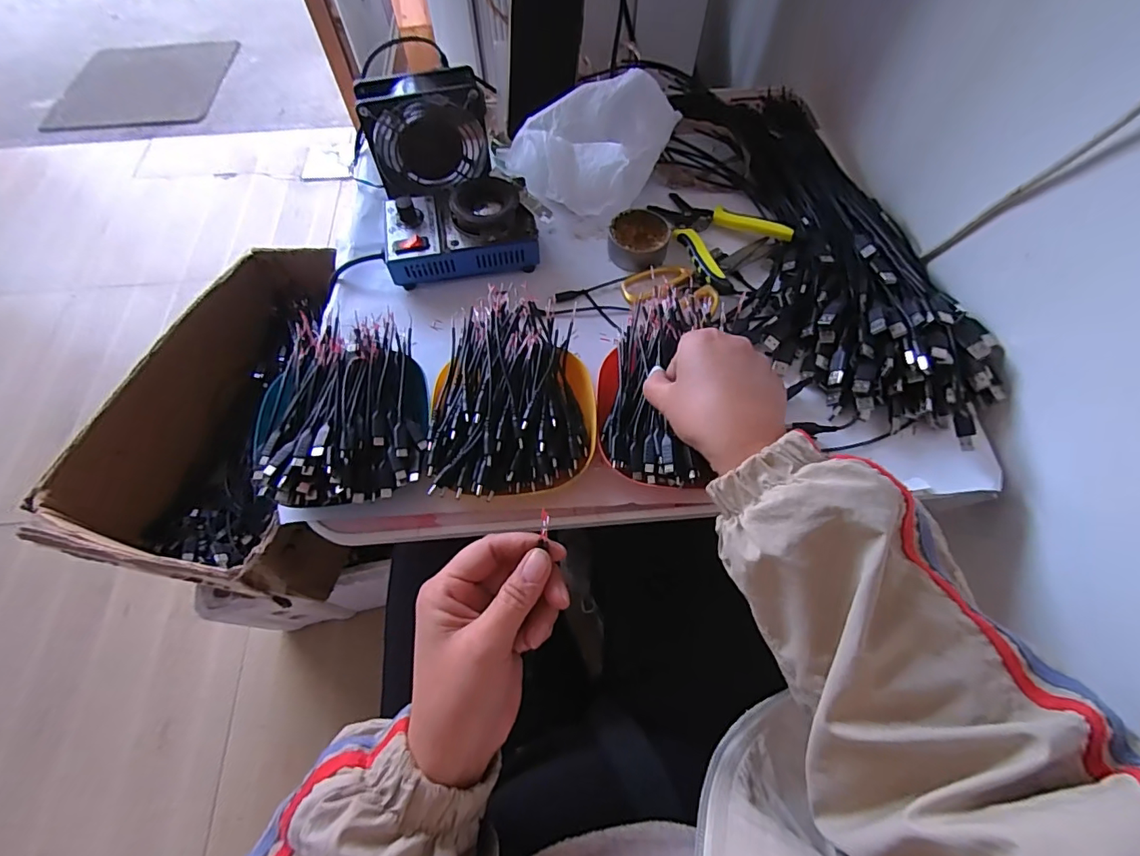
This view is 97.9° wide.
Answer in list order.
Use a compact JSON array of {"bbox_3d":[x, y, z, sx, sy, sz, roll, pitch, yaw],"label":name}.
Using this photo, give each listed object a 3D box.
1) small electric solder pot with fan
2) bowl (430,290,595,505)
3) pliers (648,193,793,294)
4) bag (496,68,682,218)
[{"bbox_3d":[-0.132,-0.258,0.509,0.148,0.104,0.196,-17,65,-8],"label":"small electric solder pot with fan"},{"bbox_3d":[-0.048,-0.034,0.417,0.130,0.041,0.184,-3,64,-1],"label":"bowl"},{"bbox_3d":[0.144,-0.214,0.526,0.106,0.014,0.147,-38,69,-17],"label":"pliers"},{"bbox_3d":[0.018,-0.320,0.545,0.147,0.089,0.132,38,70,17],"label":"bag"}]

